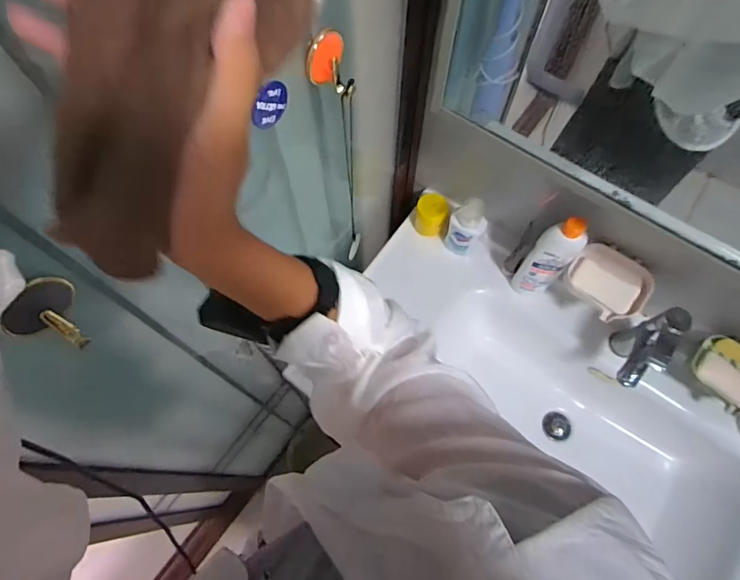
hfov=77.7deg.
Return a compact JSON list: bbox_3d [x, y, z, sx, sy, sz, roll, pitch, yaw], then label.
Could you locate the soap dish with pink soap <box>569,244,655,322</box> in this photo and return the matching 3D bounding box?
[{"bbox_3d":[0.408,-0.010,0.782,0.099,0.053,0.136,-39,73,-15],"label":"soap dish with pink soap"}]

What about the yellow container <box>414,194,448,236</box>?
[{"bbox_3d":[0.122,-0.149,0.931,0.058,0.073,0.058,0,68,0],"label":"yellow container"}]

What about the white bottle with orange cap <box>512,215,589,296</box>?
[{"bbox_3d":[0.315,-0.050,0.819,0.064,0.250,0.039,40,73,14],"label":"white bottle with orange cap"}]

